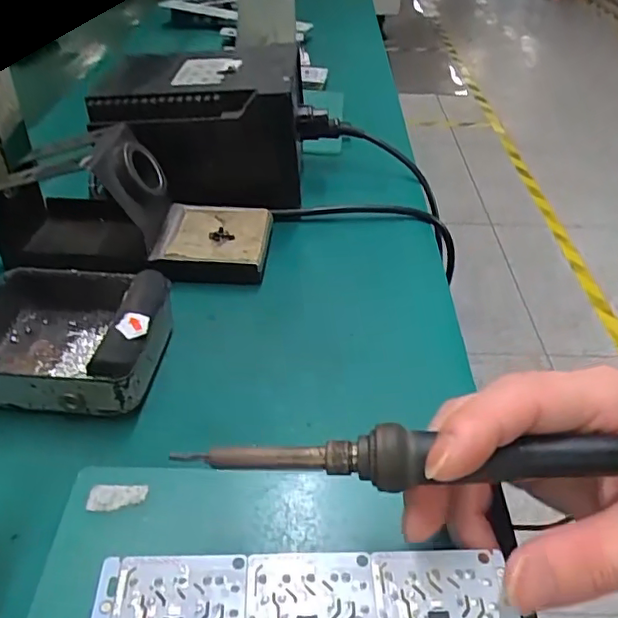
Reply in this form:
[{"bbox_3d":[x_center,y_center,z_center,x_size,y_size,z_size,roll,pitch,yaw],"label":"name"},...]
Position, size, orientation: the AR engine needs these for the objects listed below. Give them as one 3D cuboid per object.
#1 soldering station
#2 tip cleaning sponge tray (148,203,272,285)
[{"bbox_3d":[-0.075,-0.139,0.429,0.141,0.083,0.110,3,39,1],"label":"soldering station"},{"bbox_3d":[-0.062,-0.042,0.380,0.070,0.021,0.071,1,39,0],"label":"tip cleaning sponge tray"}]

